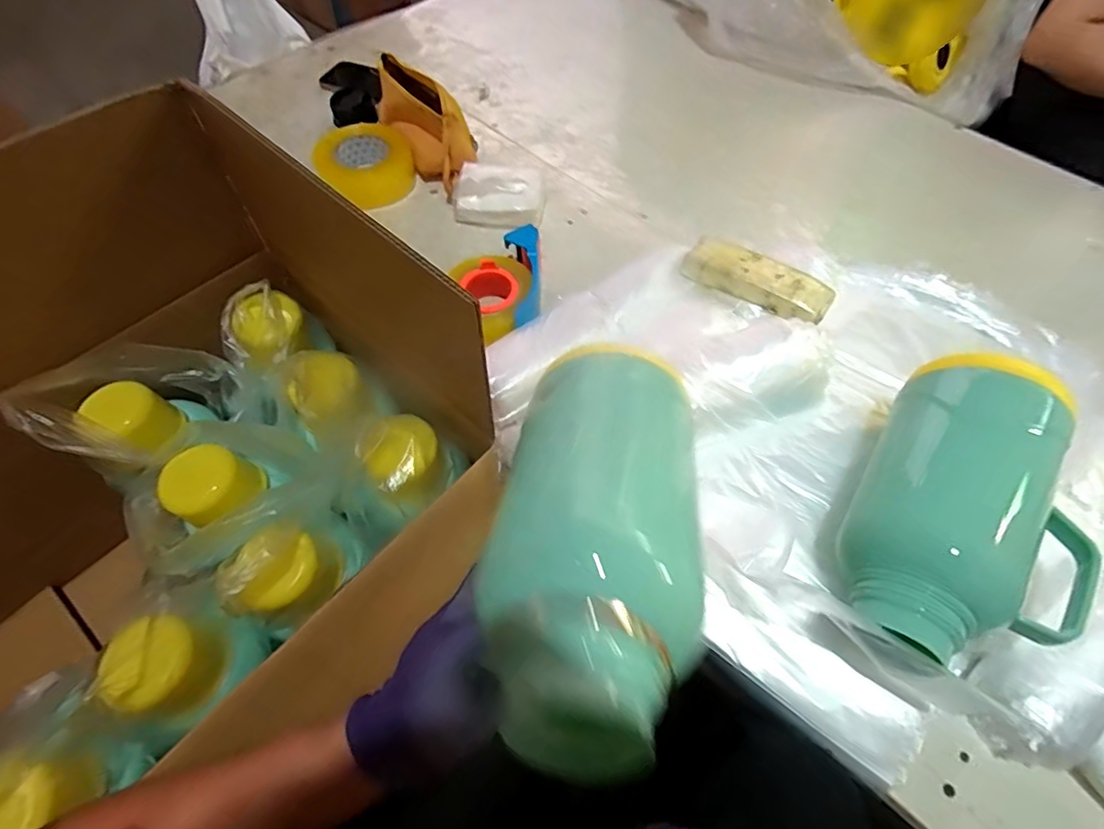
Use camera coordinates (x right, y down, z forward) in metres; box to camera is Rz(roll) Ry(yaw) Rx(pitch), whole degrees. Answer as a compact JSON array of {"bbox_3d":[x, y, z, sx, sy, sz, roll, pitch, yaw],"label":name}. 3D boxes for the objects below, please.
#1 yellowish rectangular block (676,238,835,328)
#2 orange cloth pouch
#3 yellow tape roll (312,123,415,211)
[{"bbox_3d":[0.239,-0.159,0.632,0.167,0.021,0.067,28,63,13],"label":"yellowish rectangular block"},{"bbox_3d":[-0.189,-0.433,0.803,0.090,0.106,0.242,-30,65,-18],"label":"orange cloth pouch"},{"bbox_3d":[-0.272,-0.371,0.800,0.135,0.052,0.130,1,60,-2],"label":"yellow tape roll"}]

